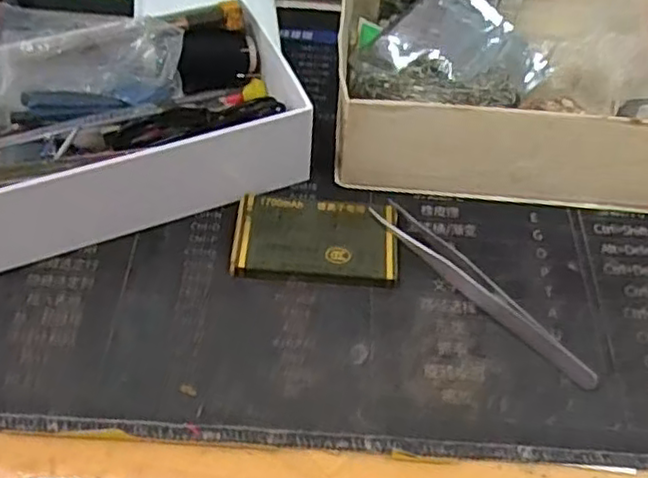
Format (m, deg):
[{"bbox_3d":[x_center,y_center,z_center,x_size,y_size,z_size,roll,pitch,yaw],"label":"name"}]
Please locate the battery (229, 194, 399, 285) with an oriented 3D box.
[{"bbox_3d":[-0.004,0.000,0.333,0.078,0.008,0.044,4,56,-1],"label":"battery"}]

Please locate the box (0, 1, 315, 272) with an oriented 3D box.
[{"bbox_3d":[-0.098,-0.060,0.333,0.176,0.062,0.101,-20,60,-17],"label":"box"}]

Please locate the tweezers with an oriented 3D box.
[{"bbox_3d":[0.074,0.024,0.321,0.018,0.011,0.127,-37,66,-25],"label":"tweezers"}]

